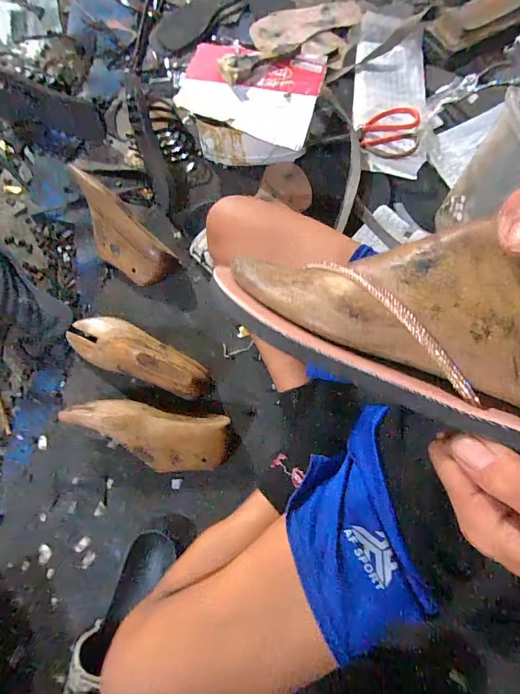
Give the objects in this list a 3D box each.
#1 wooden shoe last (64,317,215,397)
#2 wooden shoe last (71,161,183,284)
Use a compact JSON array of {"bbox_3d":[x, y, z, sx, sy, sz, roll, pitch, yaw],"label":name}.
[{"bbox_3d":[-0.183,0.010,0.529,0.239,0.079,0.078,23,79,4],"label":"wooden shoe last"},{"bbox_3d":[-0.226,-0.181,0.583,0.200,0.055,0.087,42,81,7],"label":"wooden shoe last"}]

